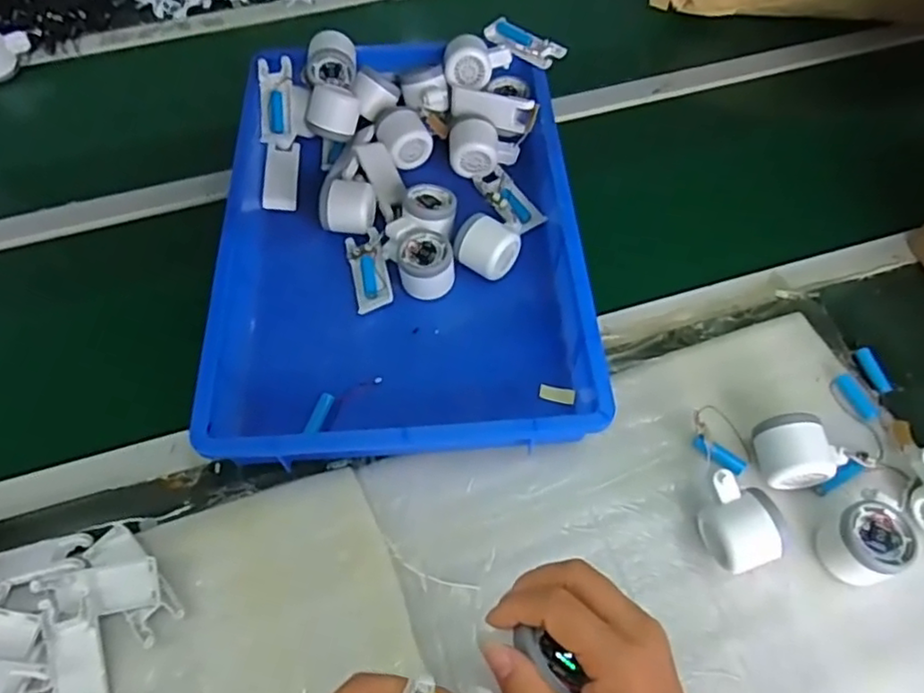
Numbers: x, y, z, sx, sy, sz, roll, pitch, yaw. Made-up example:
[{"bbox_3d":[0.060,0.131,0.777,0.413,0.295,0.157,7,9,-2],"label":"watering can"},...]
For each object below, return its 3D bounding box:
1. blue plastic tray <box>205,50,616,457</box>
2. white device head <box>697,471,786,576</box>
[{"bbox_3d":[-0.066,-0.127,0.706,0.365,0.070,0.521,-3,60,-2],"label":"blue plastic tray"},{"bbox_3d":[0.236,0.150,0.546,0.057,0.059,0.075,-13,60,-7],"label":"white device head"}]

